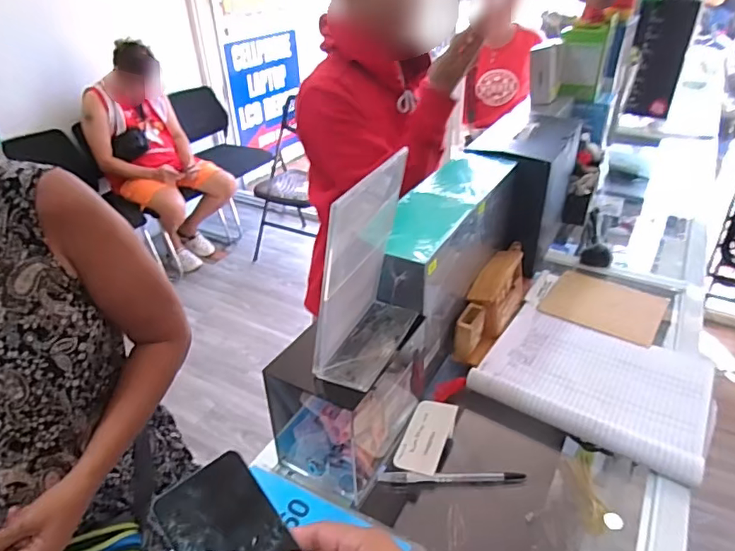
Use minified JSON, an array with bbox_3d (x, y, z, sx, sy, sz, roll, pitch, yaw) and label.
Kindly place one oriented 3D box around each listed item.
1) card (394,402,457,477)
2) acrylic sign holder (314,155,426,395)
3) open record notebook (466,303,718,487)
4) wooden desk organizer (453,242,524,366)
[{"bbox_3d":[0.065,0.177,0.565,0.049,0.005,0.088,3,42,30],"label":"card"},{"bbox_3d":[0.000,-0.004,0.463,0.054,0.177,0.127,15,36,25],"label":"acrylic sign holder"},{"bbox_3d":[0.285,0.119,0.640,0.249,0.030,0.222,19,38,29],"label":"open record notebook"},{"bbox_3d":[0.183,0.028,0.729,0.053,0.072,0.232,15,36,25],"label":"wooden desk organizer"}]

